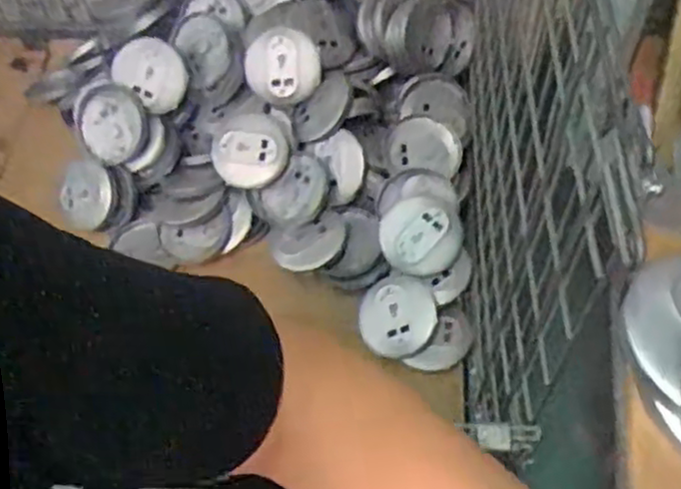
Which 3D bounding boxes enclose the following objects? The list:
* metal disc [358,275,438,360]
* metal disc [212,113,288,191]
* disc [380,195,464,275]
[{"bbox_3d":[0.092,0.118,1.158,0.122,0.011,0.125,1,93,12],"label":"metal disc"},{"bbox_3d":[-0.157,-0.158,1.244,0.125,0.122,0.024,-13,13,9],"label":"metal disc"},{"bbox_3d":[0.133,-0.014,1.181,0.130,0.014,0.124,3,101,14],"label":"disc"}]

